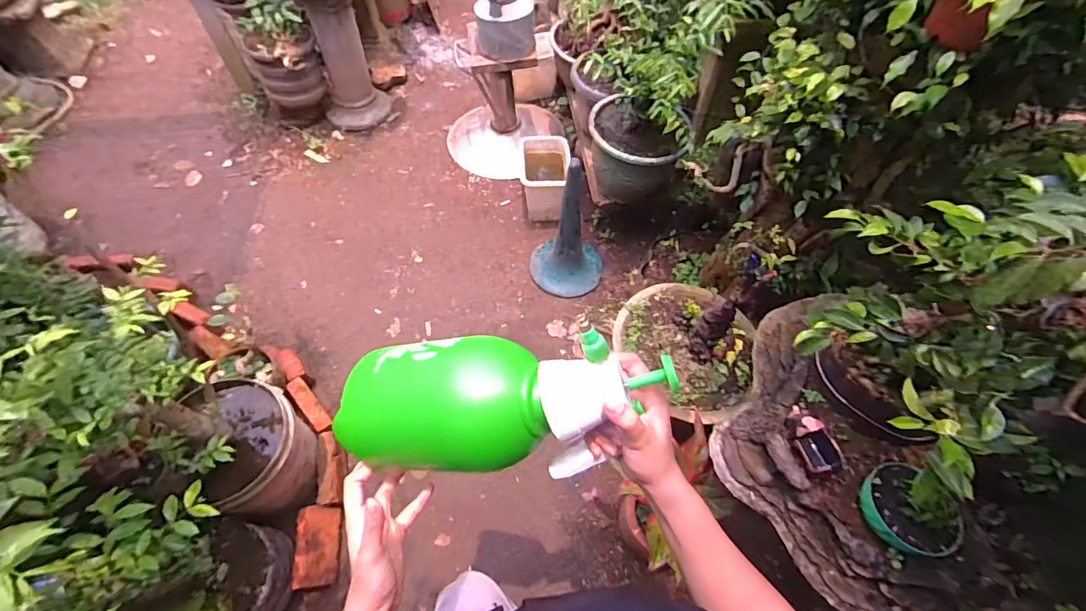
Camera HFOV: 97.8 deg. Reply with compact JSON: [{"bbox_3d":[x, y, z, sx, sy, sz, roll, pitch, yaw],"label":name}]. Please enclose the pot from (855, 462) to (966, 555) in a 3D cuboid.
[{"bbox_3d":[0.600,0.338,0.786,0.130,0.072,0.139,1,58,-2],"label":"pot"}]

